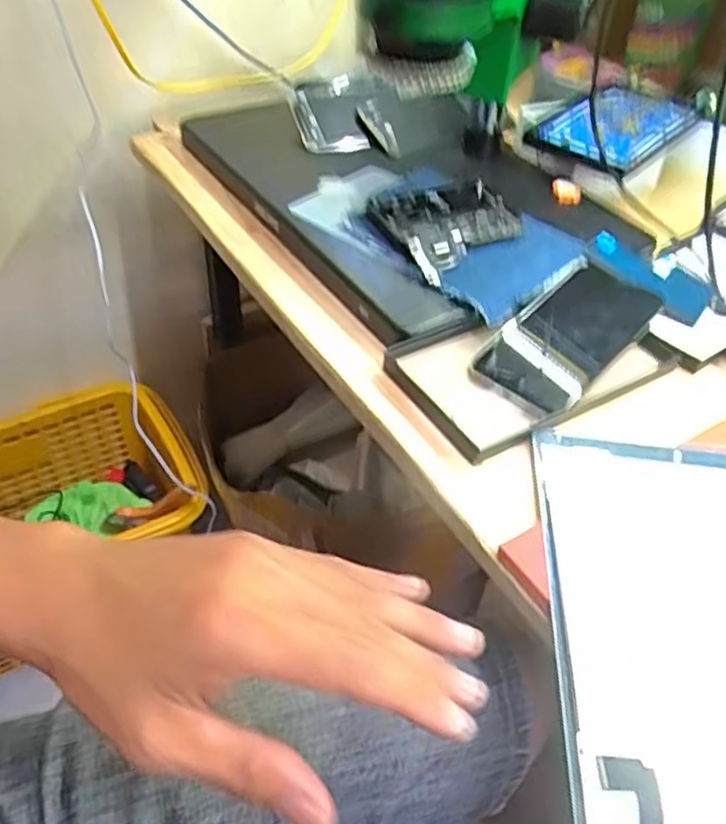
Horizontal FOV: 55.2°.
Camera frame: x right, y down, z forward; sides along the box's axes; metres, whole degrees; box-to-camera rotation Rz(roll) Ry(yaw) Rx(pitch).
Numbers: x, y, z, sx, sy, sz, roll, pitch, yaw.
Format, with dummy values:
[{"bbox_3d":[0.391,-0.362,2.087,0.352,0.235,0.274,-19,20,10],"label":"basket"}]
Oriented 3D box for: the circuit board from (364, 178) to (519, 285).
[{"bbox_3d":[0.067,-0.142,0.520,0.098,0.023,0.092,-20,49,-22],"label":"circuit board"}]

